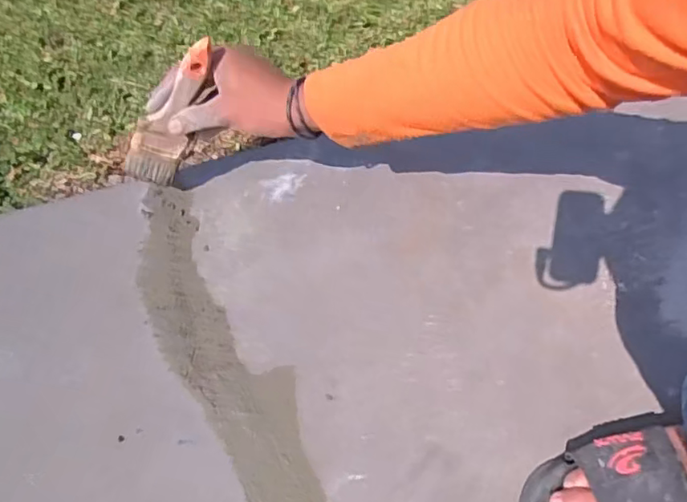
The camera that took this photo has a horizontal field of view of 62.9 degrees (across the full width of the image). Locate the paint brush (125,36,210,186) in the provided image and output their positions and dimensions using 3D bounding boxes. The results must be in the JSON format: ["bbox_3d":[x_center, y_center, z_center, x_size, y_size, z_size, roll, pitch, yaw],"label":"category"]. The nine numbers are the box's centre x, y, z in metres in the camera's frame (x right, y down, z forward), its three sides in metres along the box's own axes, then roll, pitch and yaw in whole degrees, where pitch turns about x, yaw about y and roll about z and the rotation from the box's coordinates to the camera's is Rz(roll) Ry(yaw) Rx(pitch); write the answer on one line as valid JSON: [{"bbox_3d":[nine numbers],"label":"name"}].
[{"bbox_3d":[-0.158,-0.122,0.518,0.047,0.177,0.013,4,55,-36],"label":"paint brush"}]

